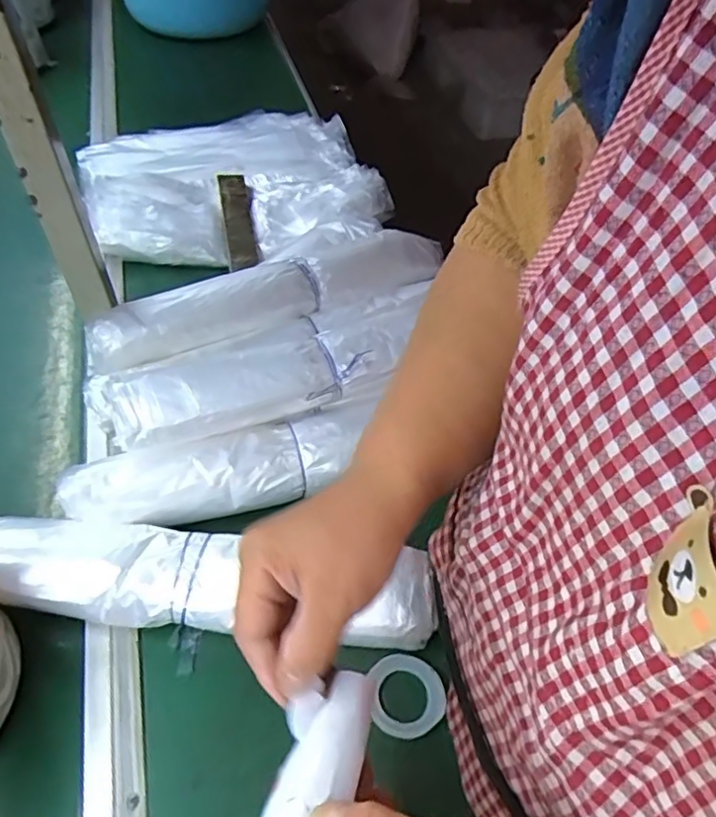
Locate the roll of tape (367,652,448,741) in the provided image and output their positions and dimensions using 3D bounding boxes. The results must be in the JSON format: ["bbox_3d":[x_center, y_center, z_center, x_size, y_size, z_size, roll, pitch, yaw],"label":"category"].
[{"bbox_3d":[0.037,0.218,0.457,0.056,0.013,0.058,1,50,-1],"label":"roll of tape"}]

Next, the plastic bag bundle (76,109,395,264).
[{"bbox_3d":[-0.184,-0.329,0.854,0.397,0.053,0.402,-9,52,-10],"label":"plastic bag bundle"}]

